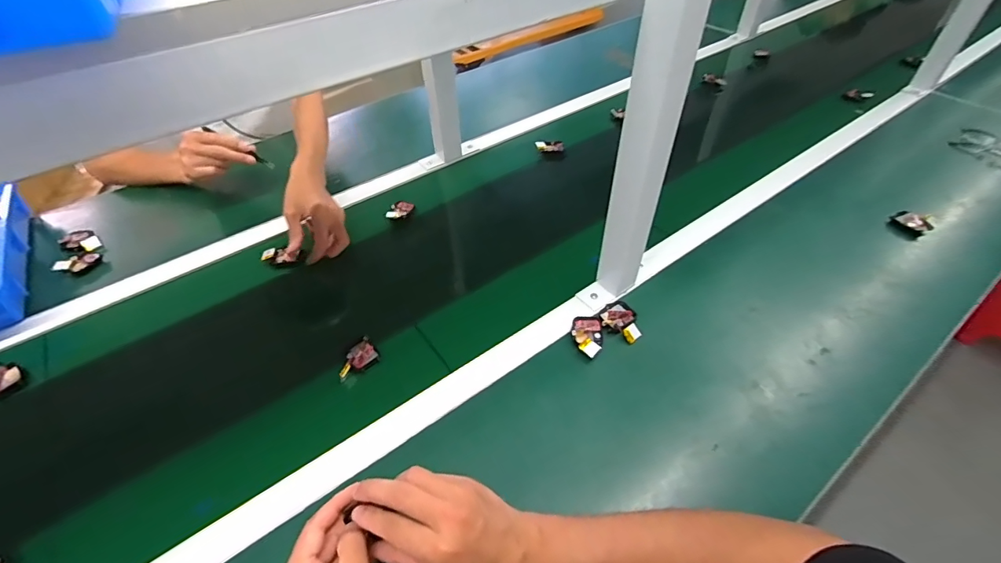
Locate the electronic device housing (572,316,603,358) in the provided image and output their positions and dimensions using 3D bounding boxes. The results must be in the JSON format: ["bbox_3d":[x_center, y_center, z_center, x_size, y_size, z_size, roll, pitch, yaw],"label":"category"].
[{"bbox_3d":[0.112,0.070,0.583,0.037,0.015,0.060,1,47,4],"label":"electronic device housing"}]

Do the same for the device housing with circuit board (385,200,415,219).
[{"bbox_3d":[-0.172,-0.122,0.781,0.040,0.010,0.049,6,48,8],"label":"device housing with circuit board"}]

